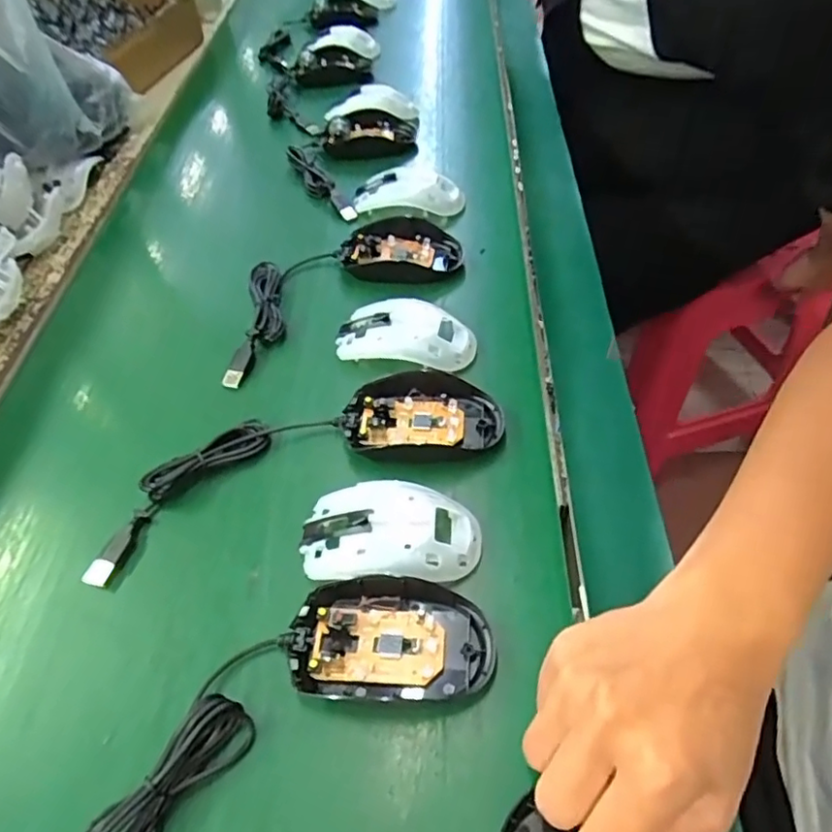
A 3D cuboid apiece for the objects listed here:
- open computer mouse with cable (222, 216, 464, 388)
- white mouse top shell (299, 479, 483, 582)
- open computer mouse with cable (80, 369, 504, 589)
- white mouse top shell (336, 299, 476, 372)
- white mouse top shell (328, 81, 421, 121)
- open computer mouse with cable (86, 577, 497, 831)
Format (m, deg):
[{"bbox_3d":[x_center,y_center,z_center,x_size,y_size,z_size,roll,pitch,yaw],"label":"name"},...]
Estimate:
[{"bbox_3d":[-0.070,-0.113,0.497,0.219,0.024,0.098,-29,55,-18],"label":"open computer mouse with cable"},{"bbox_3d":[-0.015,0.066,0.346,0.101,0.029,0.059,2,52,6],"label":"white mouse top shell"},{"bbox_3d":[-0.073,0.026,0.390,0.261,0.023,0.074,-17,52,-9],"label":"open computer mouse with cable"},{"bbox_3d":[-0.008,-0.059,0.448,0.101,0.027,0.052,11,53,13],"label":"white mouse top shell"},{"bbox_3d":[-0.050,-0.339,0.660,0.095,0.028,0.047,-17,50,-3],"label":"white mouse top shell"},{"bbox_3d":[-0.076,0.151,0.292,0.239,0.021,0.082,-28,55,-17],"label":"open computer mouse with cable"}]

